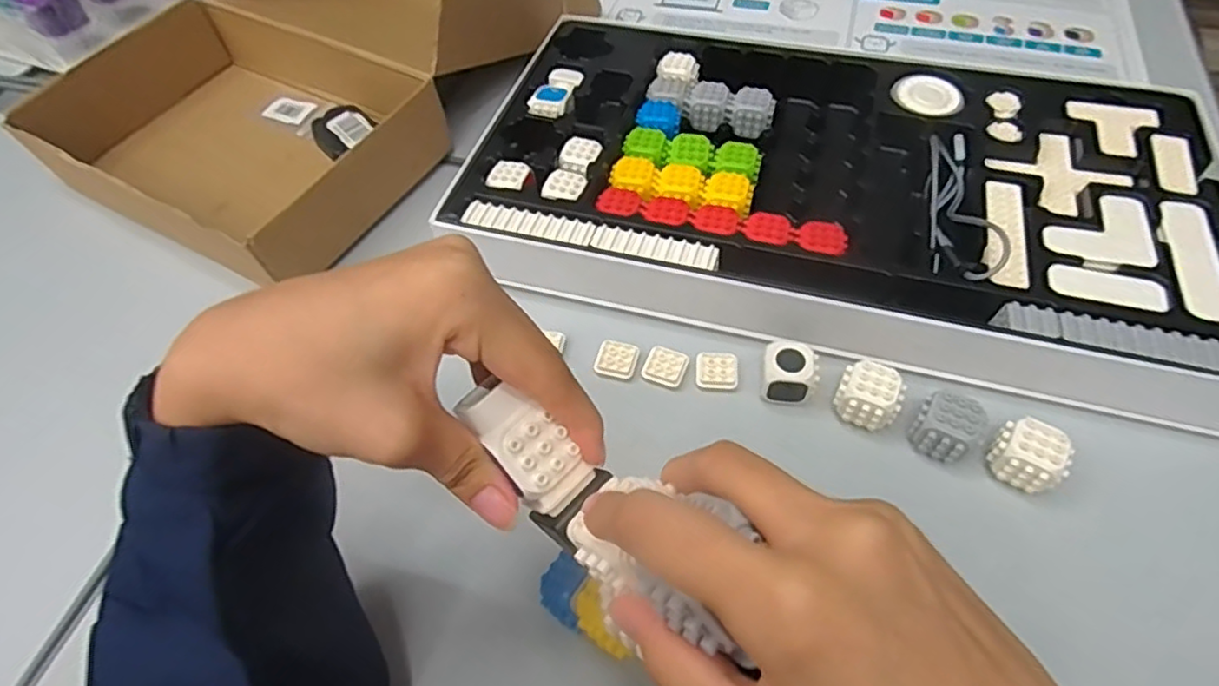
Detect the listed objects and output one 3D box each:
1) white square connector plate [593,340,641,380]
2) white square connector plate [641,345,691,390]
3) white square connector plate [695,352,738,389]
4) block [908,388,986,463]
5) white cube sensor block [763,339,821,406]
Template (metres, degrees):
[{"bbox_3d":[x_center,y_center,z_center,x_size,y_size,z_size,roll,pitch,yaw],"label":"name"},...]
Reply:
[{"bbox_3d":[0.005,0.012,0.457,0.028,0.004,0.028,11,56,10],"label":"white square connector plate"},{"bbox_3d":[0.039,0.016,0.451,0.028,0.004,0.028,18,58,15],"label":"white square connector plate"},{"bbox_3d":[0.074,0.019,0.447,0.028,0.007,0.025,0,55,3],"label":"white square connector plate"},{"bbox_3d":[0.206,0.052,0.401,0.032,0.038,0.030,33,62,23],"label":"block"},{"bbox_3d":[0.118,0.020,0.425,0.035,0.031,0.030,11,56,10],"label":"white cube sensor block"}]

